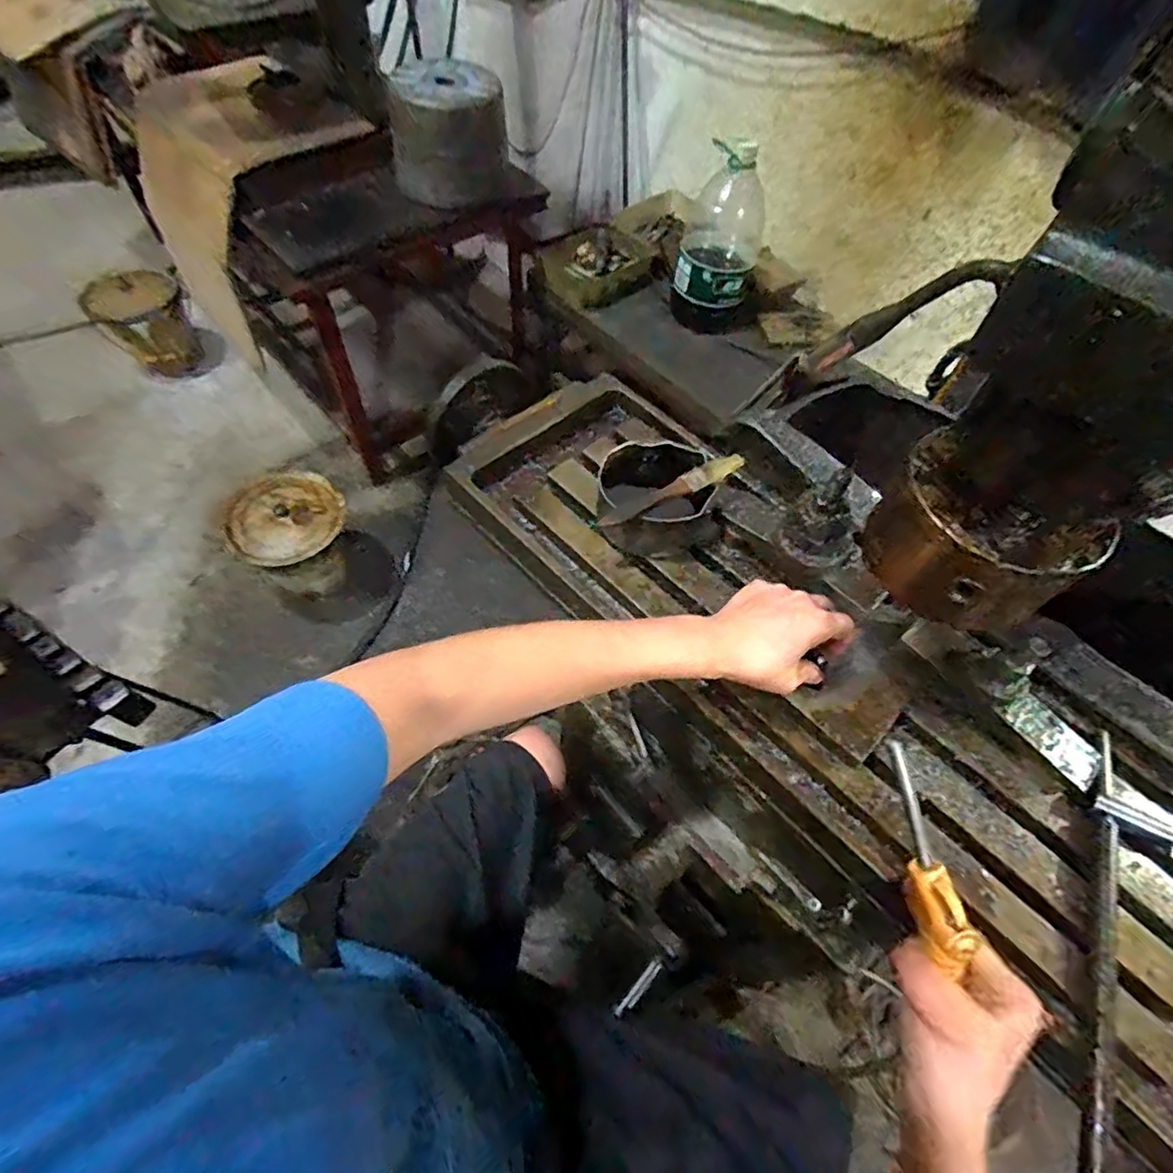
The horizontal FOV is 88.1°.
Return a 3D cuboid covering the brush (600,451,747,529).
[{"bbox_3d":[0.079,-0.087,0.557,0.145,0.028,0.024,-20,62,-15],"label":"brush"}]

